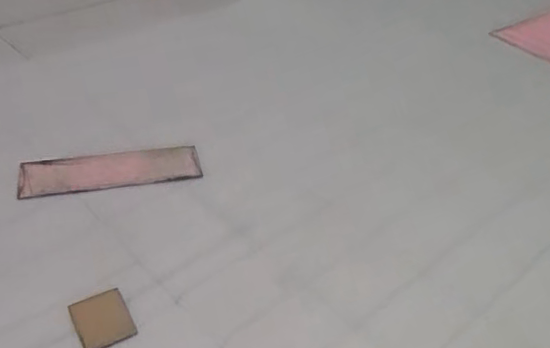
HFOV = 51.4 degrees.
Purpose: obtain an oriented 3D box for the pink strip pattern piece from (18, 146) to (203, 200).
[{"bbox_3d":[-0.236,-0.006,0.832,0.249,0.009,0.082,-7,43,-16],"label":"pink strip pattern piece"}]

